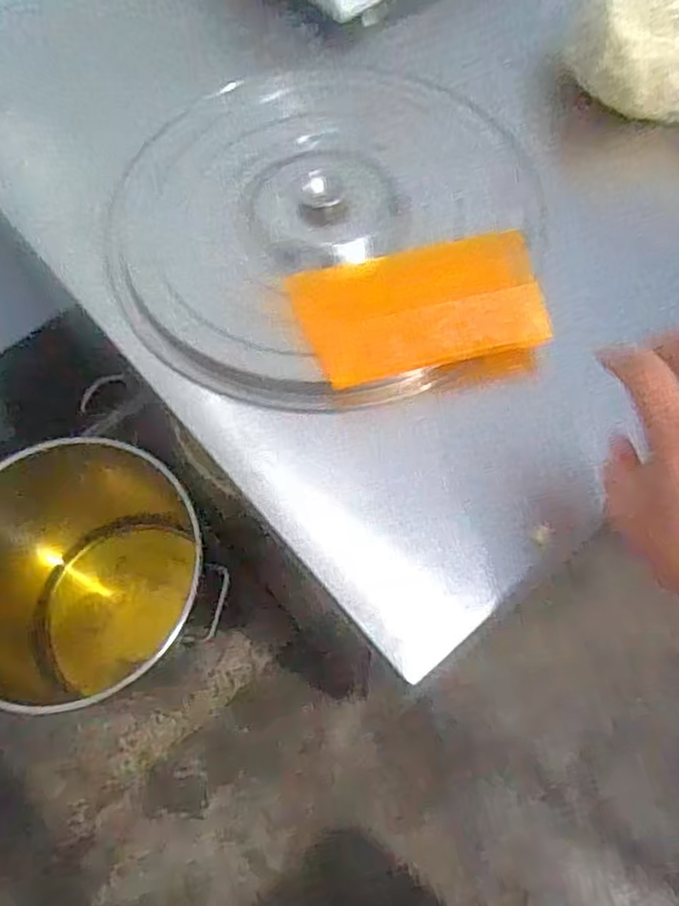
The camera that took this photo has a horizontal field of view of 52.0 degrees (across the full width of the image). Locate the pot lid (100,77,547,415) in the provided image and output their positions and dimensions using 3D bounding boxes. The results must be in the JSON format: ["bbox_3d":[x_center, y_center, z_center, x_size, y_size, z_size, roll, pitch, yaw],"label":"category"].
[{"bbox_3d":[-0.012,-0.198,0.585,0.354,0.033,0.338,0,69,-1],"label":"pot lid"}]

